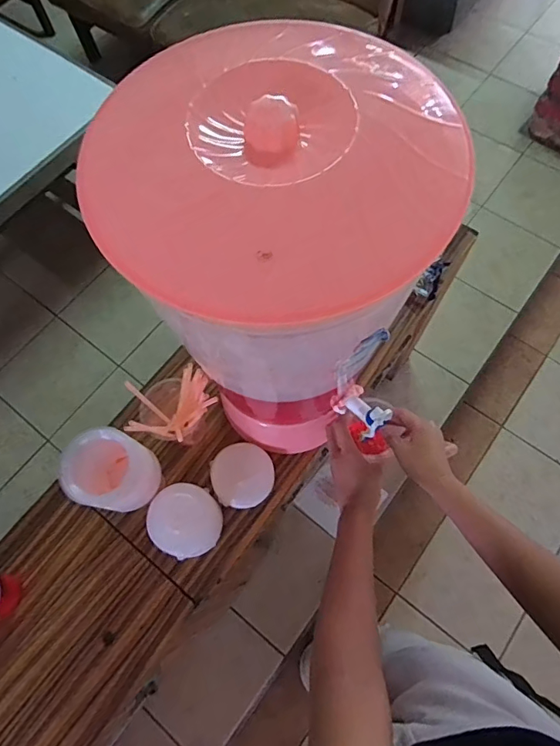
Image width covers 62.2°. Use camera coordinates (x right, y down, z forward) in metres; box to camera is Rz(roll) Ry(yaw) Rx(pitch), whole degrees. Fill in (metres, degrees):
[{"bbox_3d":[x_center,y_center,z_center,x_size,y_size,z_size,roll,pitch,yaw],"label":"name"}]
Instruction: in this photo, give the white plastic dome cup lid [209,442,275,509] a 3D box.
[{"bbox_3d":[-0.055,0.153,0.698,0.091,0.040,0.088,-1,68,2],"label":"white plastic dome cup lid"}]

